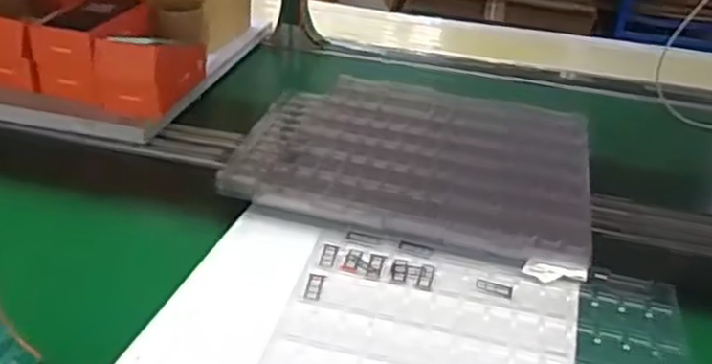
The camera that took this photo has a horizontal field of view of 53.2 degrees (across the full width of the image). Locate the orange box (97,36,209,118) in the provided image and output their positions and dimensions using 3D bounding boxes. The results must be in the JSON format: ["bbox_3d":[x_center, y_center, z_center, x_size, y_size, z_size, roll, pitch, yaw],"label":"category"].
[{"bbox_3d":[-0.322,-0.190,1.132,0.101,0.107,0.199,10,30,11],"label":"orange box"}]

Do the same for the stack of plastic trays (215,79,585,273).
[{"bbox_3d":[0.079,-0.029,0.970,0.451,0.061,0.377,9,30,9],"label":"stack of plastic trays"}]

